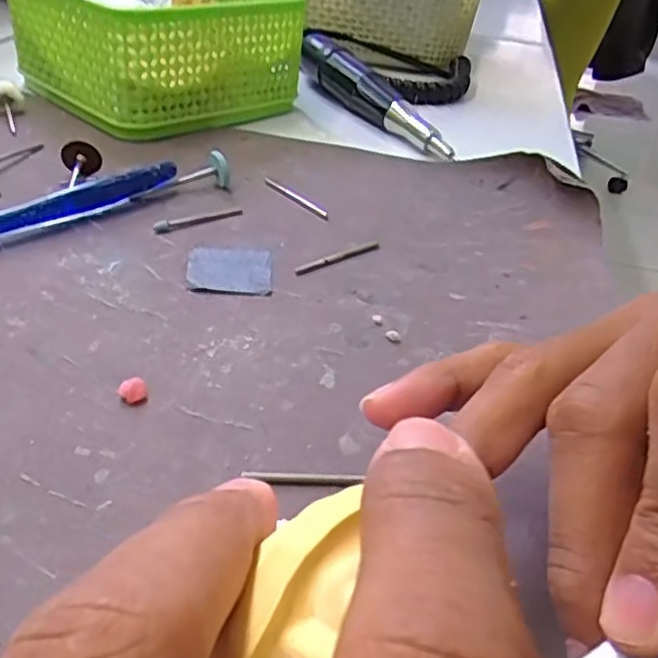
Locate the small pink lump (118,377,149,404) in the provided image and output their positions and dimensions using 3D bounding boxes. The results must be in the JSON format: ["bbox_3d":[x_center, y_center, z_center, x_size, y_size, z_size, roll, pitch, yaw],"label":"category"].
[{"bbox_3d":[-0.057,0.018,0.203,0.008,0.005,0.006,-5,38,-16],"label":"small pink lump"}]

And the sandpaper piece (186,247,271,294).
[{"bbox_3d":[-0.038,-0.025,0.266,0.031,0.004,0.031,3,37,-6],"label":"sandpaper piece"}]

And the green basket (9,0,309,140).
[{"bbox_3d":[-0.103,-0.175,0.411,0.135,0.060,0.141,-24,46,-35],"label":"green basket"}]

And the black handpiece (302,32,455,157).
[{"bbox_3d":[0.023,-0.148,0.425,0.020,0.025,0.166,-15,42,-28],"label":"black handpiece"}]

